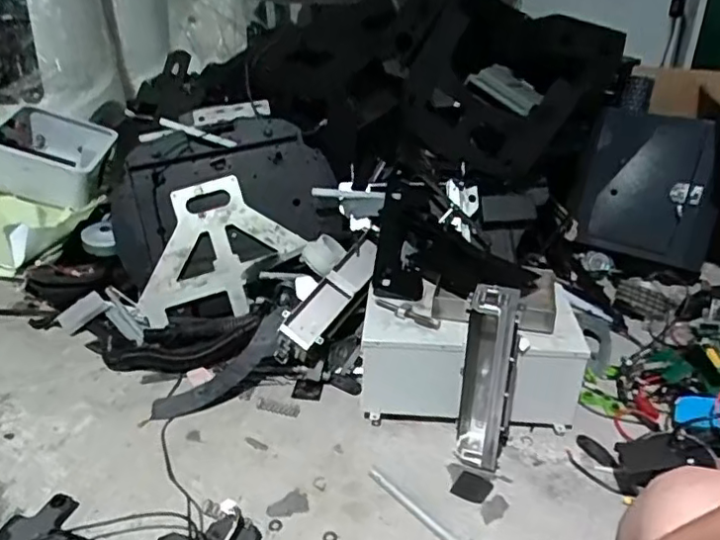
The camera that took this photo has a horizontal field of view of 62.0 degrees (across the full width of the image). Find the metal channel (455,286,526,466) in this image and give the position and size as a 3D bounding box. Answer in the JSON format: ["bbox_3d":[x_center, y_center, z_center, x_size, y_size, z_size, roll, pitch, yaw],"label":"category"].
[{"bbox_3d":[0.236,0.202,1.110,0.093,0.373,0.101,9,32,13],"label":"metal channel"}]

